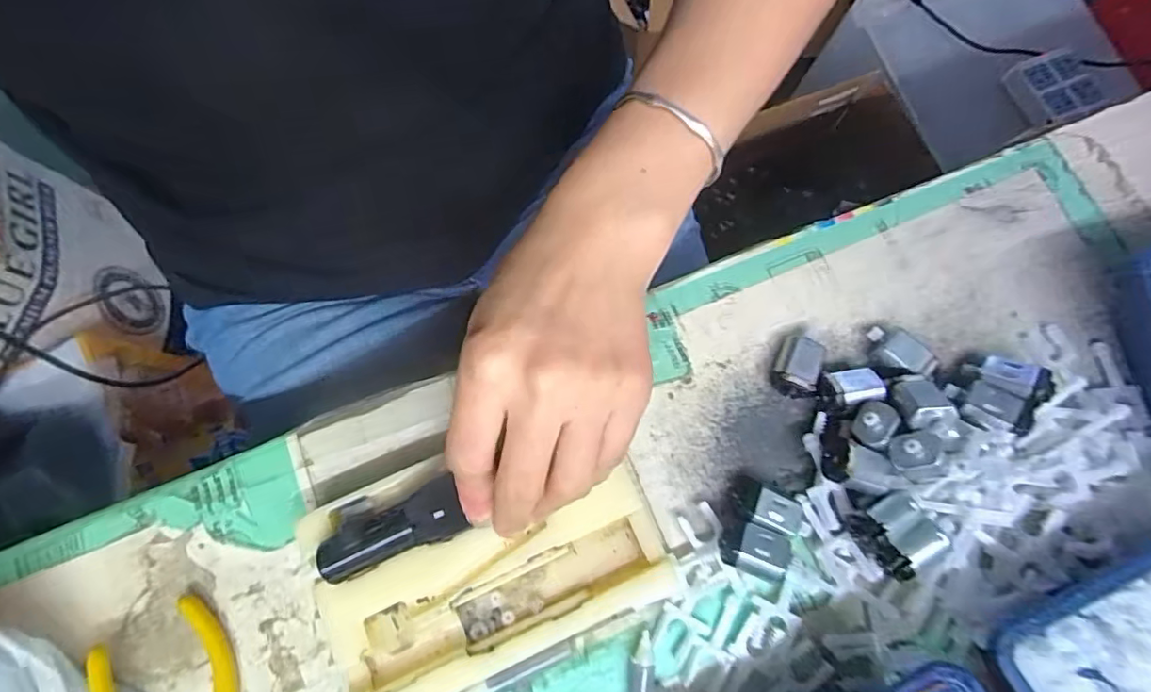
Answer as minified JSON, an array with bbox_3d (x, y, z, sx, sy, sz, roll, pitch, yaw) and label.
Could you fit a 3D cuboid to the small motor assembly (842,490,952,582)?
[{"bbox_3d":[0.134,0.078,0.234,0.028,0.020,0.031,-36,76,-9],"label":"small motor assembly"}]

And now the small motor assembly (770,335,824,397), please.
[{"bbox_3d":[0.104,0.010,0.261,0.018,0.016,0.027,21,75,7],"label":"small motor assembly"}]

